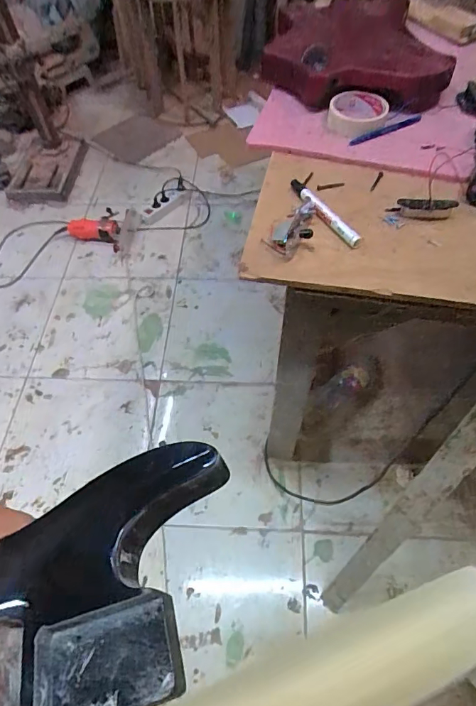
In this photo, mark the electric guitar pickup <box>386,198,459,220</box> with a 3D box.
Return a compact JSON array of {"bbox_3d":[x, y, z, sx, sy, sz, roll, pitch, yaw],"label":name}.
[{"bbox_3d":[0.240,-0.187,0.568,0.082,0.026,0.016,6,56,6],"label":"electric guitar pickup"}]

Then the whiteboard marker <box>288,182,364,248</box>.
[{"bbox_3d":[0.110,-0.187,0.578,0.021,0.018,0.147,-27,59,-15],"label":"whiteboard marker"}]

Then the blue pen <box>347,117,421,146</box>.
[{"bbox_3d":[0.226,-0.341,0.673,0.133,0.009,0.012,-24,58,-14],"label":"blue pen"}]

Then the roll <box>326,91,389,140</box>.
[{"bbox_3d":[0.185,-0.370,0.682,0.088,0.028,0.104,15,58,12],"label":"roll"}]

